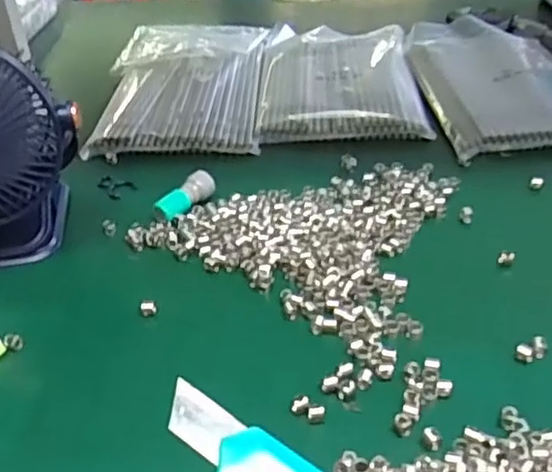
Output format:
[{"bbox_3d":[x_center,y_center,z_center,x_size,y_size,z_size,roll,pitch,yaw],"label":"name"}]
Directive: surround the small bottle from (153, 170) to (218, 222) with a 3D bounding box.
[{"bbox_3d":[-0.081,-0.037,0.597,0.021,0.021,0.063,22,43,32],"label":"small bottle"}]

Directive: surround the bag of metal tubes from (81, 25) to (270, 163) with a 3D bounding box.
[{"bbox_3d":[-0.110,-0.189,0.809,0.195,0.035,0.321,-4,35,-1],"label":"bag of metal tubes"}]

